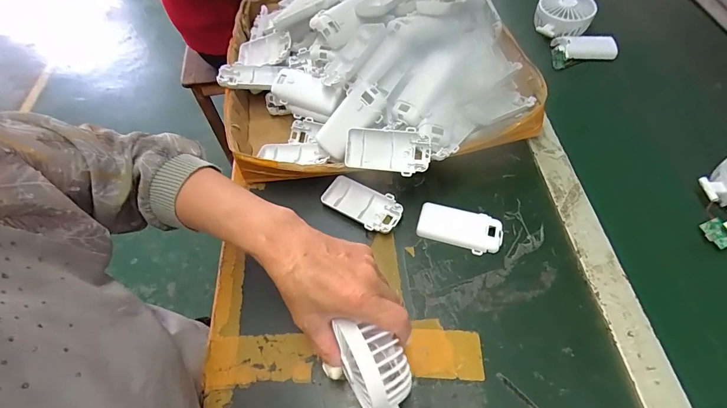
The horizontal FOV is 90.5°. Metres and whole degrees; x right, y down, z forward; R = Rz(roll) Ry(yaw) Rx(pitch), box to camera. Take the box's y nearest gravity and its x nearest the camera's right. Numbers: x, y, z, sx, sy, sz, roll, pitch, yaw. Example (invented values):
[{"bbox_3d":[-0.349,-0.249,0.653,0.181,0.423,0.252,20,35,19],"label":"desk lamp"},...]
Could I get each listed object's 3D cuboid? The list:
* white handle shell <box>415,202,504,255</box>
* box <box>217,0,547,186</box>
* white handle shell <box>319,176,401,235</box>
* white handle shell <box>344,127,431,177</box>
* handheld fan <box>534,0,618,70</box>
[{"bbox_3d":[0.112,0.028,0.421,0.095,0.013,0.044,14,60,12],"label":"white handle shell"},{"bbox_3d":[0.013,-0.201,0.498,0.394,0.128,0.361,-6,58,0],"label":"box"},{"bbox_3d":[-0.002,0.000,0.441,0.097,0.012,0.051,30,65,20],"label":"white handle shell"},{"bbox_3d":[0.028,-0.062,0.414,0.095,0.018,0.049,9,101,10],"label":"white handle shell"},{"bbox_3d":[0.342,-0.289,0.584,0.105,0.048,0.125,-12,58,-4],"label":"handheld fan"}]

